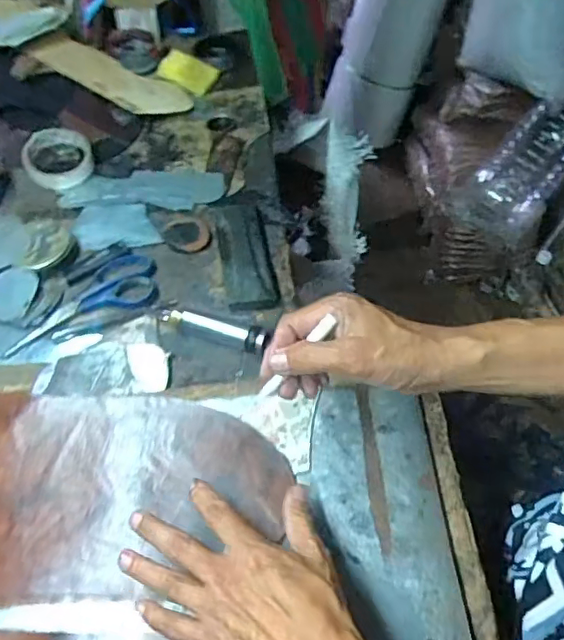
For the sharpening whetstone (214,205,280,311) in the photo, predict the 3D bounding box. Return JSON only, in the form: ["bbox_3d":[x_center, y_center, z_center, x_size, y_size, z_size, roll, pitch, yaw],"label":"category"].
[{"bbox_3d":[-0.042,-0.074,0.639,0.054,0.012,0.153,-10,54,-5],"label":"sharpening whetstone"}]

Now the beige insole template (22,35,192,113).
[{"bbox_3d":[-0.249,-0.364,0.843,0.225,0.013,0.087,27,57,-4],"label":"beige insole template"}]

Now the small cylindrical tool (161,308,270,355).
[{"bbox_3d":[-0.071,0.006,0.574,0.117,0.021,0.022,18,56,15],"label":"small cylindrical tool"}]

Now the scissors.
[{"bbox_3d":[-0.217,-0.024,0.617,0.166,0.008,0.082,-18,55,-11],"label":"scissors"}]

